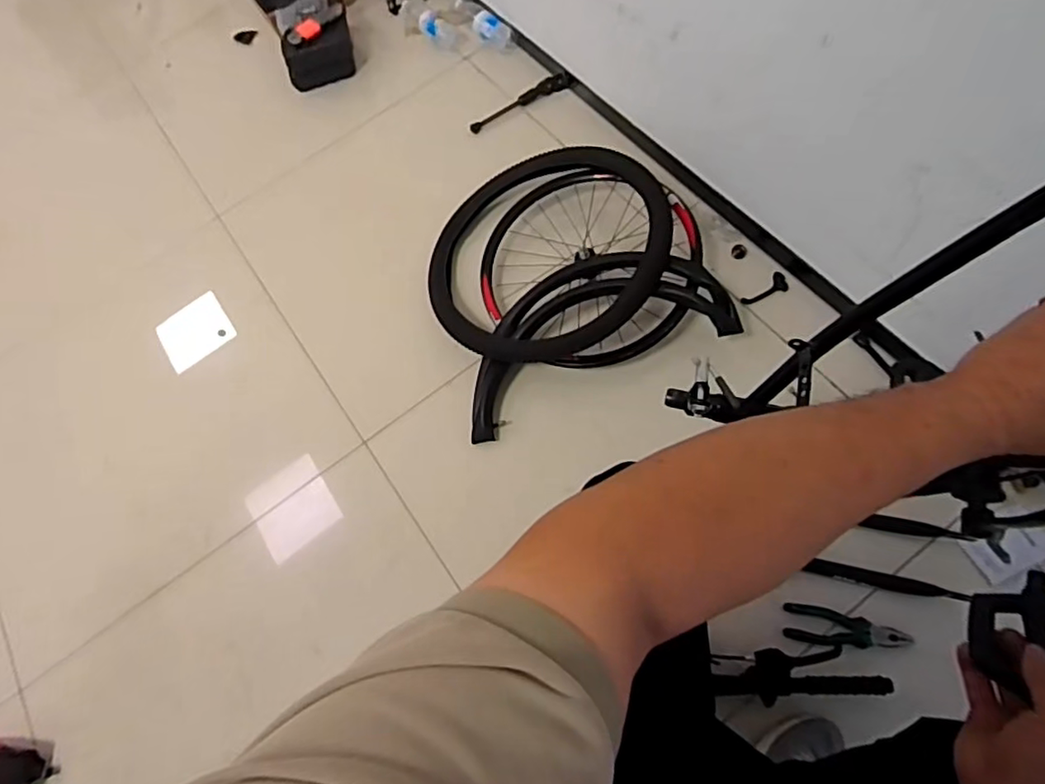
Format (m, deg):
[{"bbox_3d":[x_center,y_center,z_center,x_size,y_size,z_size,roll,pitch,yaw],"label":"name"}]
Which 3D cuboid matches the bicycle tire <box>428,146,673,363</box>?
[{"bbox_3d":[0.048,-0.300,1.298,0.528,0.055,0.528,-9,66,20],"label":"bicycle tire"}]

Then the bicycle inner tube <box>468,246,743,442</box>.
[{"bbox_3d":[0.120,-0.130,1.219,0.572,0.110,0.264,-25,69,9],"label":"bicycle inner tube"}]

